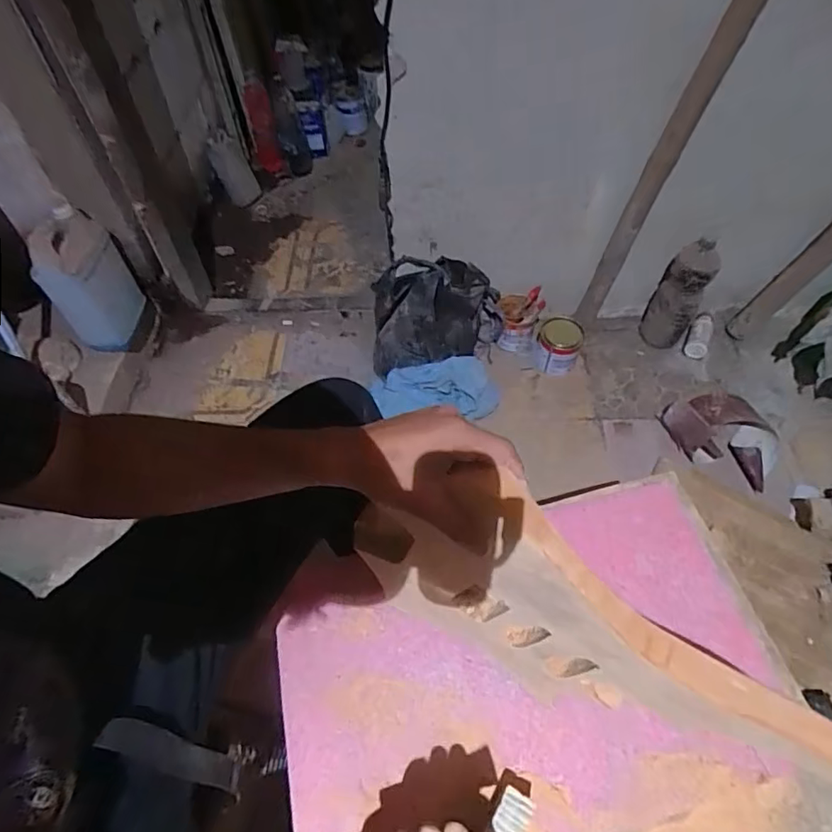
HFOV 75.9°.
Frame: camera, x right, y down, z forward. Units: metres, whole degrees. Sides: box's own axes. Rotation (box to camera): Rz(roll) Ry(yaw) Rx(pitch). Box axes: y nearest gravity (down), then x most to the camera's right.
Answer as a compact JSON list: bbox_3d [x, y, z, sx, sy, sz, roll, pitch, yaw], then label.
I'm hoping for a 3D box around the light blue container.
[{"bbox_3d":[-0.764,-0.314,1.250,0.116,0.289,0.182,-4,55,-1],"label":"light blue container"}]

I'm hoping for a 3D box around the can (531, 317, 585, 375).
[{"bbox_3d":[0.360,-0.172,1.362,0.112,0.103,0.117,-1,55,2],"label":"can"}]

